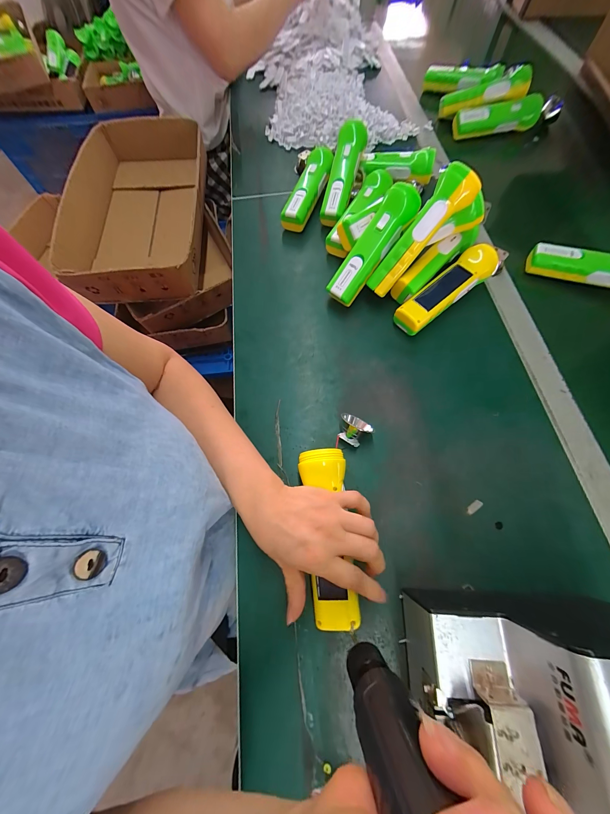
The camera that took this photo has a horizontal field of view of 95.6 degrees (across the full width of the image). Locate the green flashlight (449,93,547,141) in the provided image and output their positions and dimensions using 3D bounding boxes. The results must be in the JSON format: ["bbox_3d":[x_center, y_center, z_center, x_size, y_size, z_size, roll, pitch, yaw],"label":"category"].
[{"bbox_3d":[0.402,-0.612,0.582,0.180,0.042,0.056,-5,67,1],"label":"green flashlight"}]

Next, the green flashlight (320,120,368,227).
[{"bbox_3d":[0.064,-0.400,0.473,0.051,0.048,0.170,15,90,9],"label":"green flashlight"}]

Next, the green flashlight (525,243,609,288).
[{"bbox_3d":[0.433,-0.208,0.412,0.173,0.039,0.034,17,69,10],"label":"green flashlight"}]

